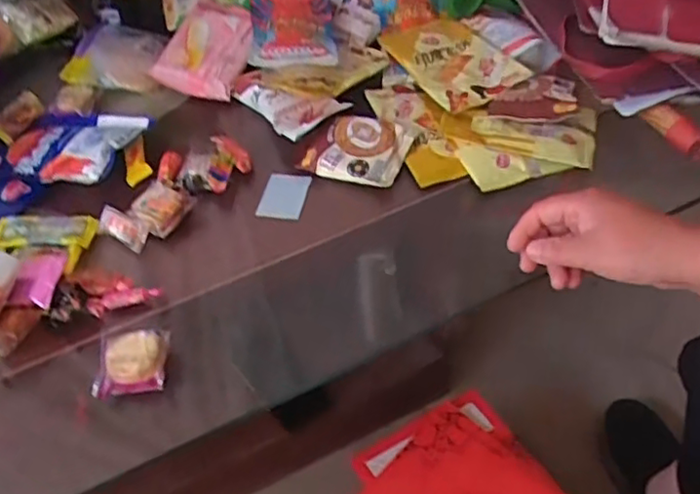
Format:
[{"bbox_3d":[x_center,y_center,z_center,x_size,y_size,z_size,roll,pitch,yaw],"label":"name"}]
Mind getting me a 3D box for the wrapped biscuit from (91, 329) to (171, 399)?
[{"bbox_3d":[-0.168,0.087,0.500,0.050,0.016,0.050,-2,46,3],"label":"wrapped biscuit"}]

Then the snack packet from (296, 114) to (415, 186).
[{"bbox_3d":[0.007,-0.102,0.654,0.098,0.025,0.082,12,49,17],"label":"snack packet"}]

